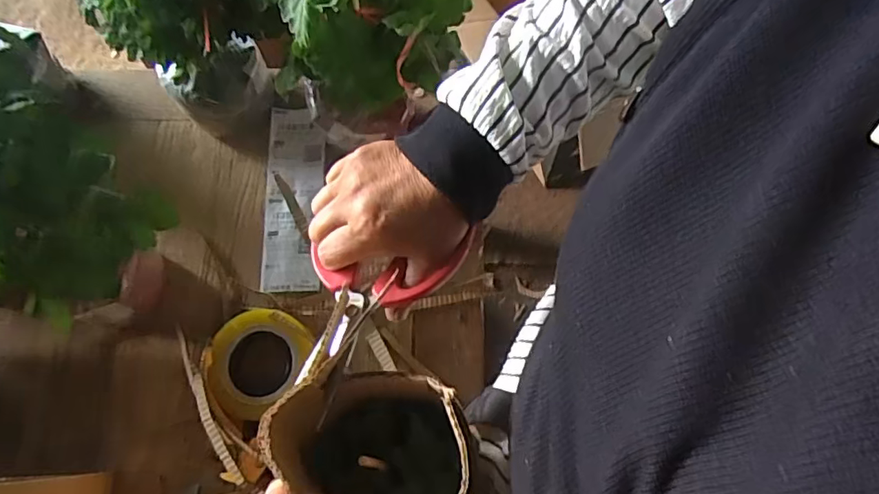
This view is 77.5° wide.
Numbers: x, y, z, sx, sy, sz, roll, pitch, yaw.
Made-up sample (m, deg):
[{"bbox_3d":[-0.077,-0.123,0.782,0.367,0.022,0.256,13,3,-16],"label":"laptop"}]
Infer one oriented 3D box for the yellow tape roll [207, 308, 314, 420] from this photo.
[{"bbox_3d":[-0.206,0.127,0.629,0.116,0.053,0.107,0,69,0],"label":"yellow tape roll"}]

